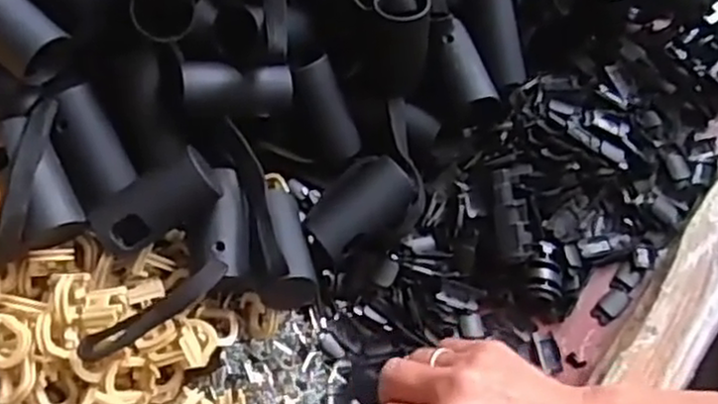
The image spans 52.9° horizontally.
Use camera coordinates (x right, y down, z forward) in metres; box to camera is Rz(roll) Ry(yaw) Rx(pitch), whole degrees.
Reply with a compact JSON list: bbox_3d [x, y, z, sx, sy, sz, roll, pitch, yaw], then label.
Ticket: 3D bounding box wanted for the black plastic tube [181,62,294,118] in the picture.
[{"bbox_3d":[-0.068,-0.059,0.398,0.059,0.027,0.025,-3,62,-29],"label":"black plastic tube"}]

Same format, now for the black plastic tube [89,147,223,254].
[{"bbox_3d":[-0.102,0.001,0.366,0.063,0.029,0.026,-32,69,-13],"label":"black plastic tube"}]

